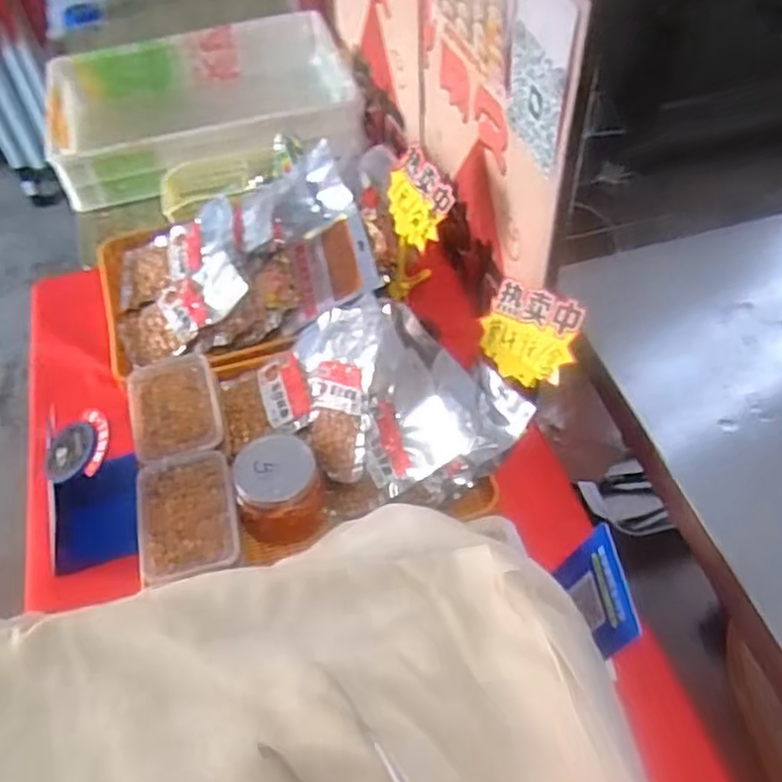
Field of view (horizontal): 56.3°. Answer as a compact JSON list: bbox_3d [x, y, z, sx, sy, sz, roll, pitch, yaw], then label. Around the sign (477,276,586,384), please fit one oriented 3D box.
[{"bbox_3d":[0.161,-0.067,0.856,0.013,0.107,0.144,14,14,-41],"label":"sign"}]

